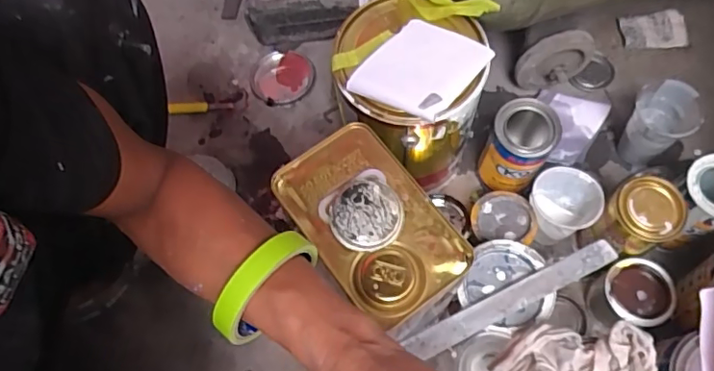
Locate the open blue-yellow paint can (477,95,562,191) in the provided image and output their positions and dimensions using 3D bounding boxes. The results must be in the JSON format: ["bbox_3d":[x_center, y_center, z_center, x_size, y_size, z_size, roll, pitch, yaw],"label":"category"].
[{"bbox_3d":[0.194,-0.039,0.663,0.069,0.137,0.072,-1,67,3],"label":"open blue-yellow paint can"}]

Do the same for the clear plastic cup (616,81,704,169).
[{"bbox_3d":[0.373,-0.072,0.682,0.076,0.110,0.071,-1,67,3],"label":"clear plastic cup"}]

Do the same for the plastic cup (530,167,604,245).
[{"bbox_3d":[0.240,0.028,0.643,0.076,0.088,0.071,34,73,16],"label":"plastic cup"}]

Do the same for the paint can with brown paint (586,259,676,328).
[{"bbox_3d":[0.312,0.128,0.619,0.071,0.068,0.071,-1,67,3],"label":"paint can with brown paint"}]

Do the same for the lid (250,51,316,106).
[{"bbox_3d":[-0.112,-0.161,0.805,0.093,0.010,0.088,-1,67,3],"label":"lid"}]

